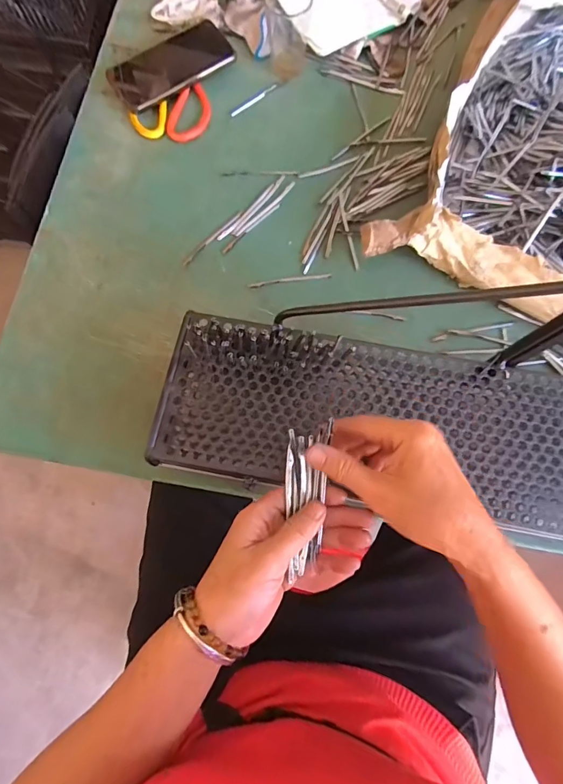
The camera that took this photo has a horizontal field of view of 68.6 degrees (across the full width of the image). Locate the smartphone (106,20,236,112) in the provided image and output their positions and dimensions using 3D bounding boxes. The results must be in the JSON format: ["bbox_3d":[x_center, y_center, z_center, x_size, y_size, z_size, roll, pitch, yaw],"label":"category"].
[{"bbox_3d":[-0.148,-0.439,0.554,0.159,0.014,0.082,-30,78,-6],"label":"smartphone"}]

